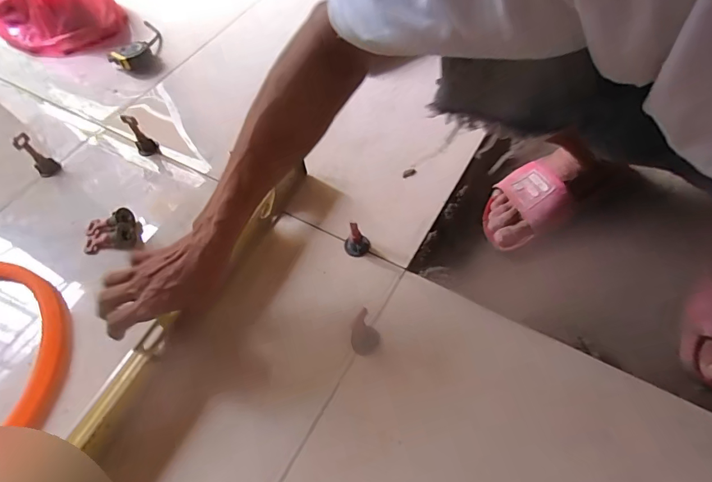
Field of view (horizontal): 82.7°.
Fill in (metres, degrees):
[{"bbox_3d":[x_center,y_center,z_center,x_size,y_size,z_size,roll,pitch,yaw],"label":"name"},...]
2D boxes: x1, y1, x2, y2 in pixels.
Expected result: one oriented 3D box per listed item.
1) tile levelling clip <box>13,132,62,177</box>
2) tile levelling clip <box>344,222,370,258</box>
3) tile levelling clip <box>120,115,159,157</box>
[{"bbox_3d":[-0.501,-0.134,0.635,0.035,0.069,0.030,37,67,25],"label":"tile levelling clip"},{"bbox_3d":[0.001,-0.007,0.518,0.033,0.060,0.029,-12,57,-3],"label":"tile levelling clip"},{"bbox_3d":[-0.346,-0.168,0.652,0.032,0.075,0.026,-34,60,-16],"label":"tile levelling clip"}]

